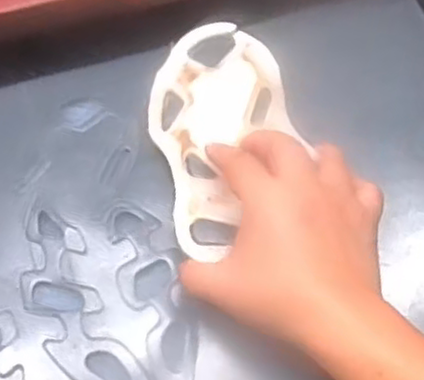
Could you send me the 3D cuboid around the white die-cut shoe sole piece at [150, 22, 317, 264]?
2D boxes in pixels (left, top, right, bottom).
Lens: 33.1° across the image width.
[{"bbox_3d":[0.004,-0.039,0.480,0.094,0.007,0.178,6,62,7],"label":"white die-cut shoe sole piece"}]

